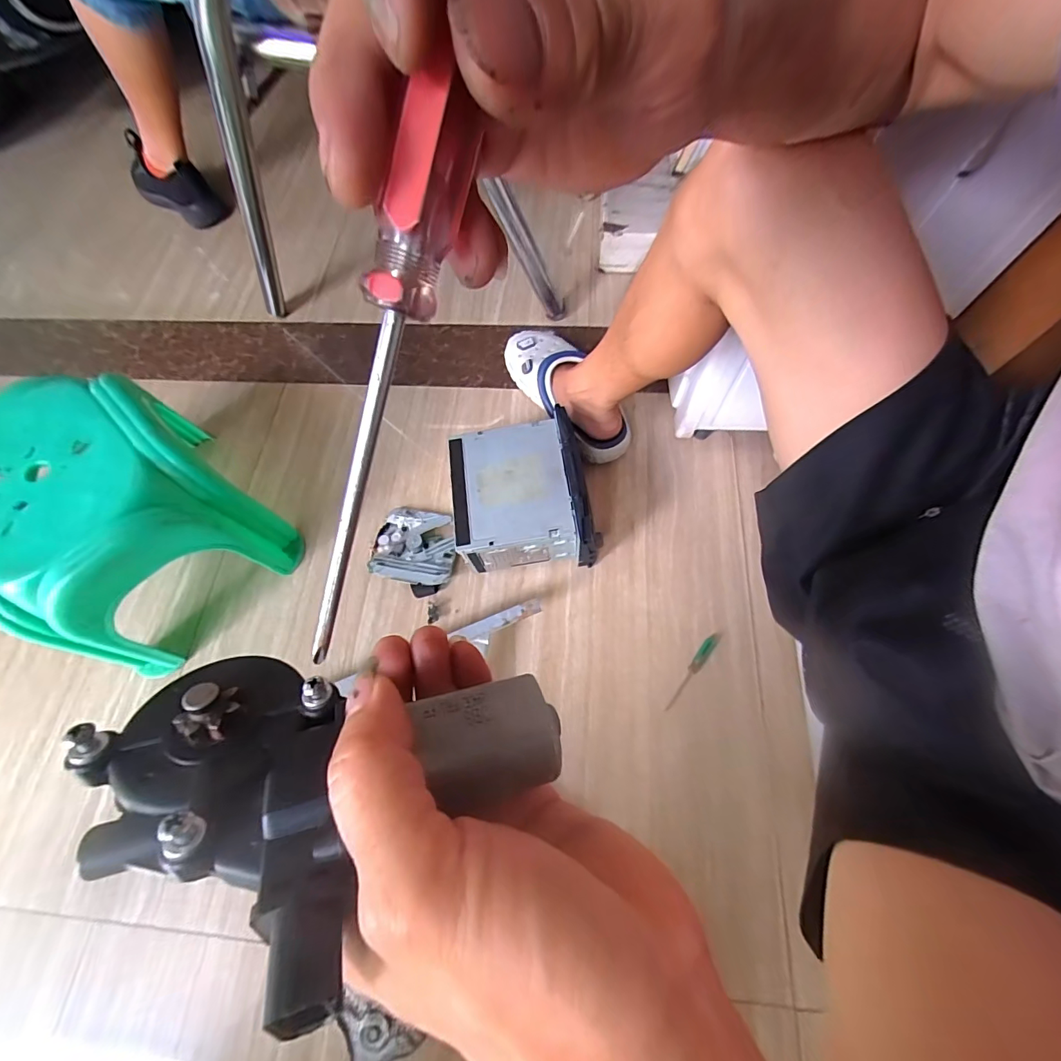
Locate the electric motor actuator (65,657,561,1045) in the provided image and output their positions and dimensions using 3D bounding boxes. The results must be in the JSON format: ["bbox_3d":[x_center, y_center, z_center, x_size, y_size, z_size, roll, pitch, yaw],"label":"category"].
[{"bbox_3d":[-0.065,0.087,0.144,0.143,0.048,0.089,3,37,3],"label":"electric motor actuator"}]

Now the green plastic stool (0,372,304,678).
[{"bbox_3d":[-0.532,-0.013,0.604,0.299,0.235,0.259,41,75,17],"label":"green plastic stool"}]

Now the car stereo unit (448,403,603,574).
[{"bbox_3d":[-0.013,-0.042,0.656,0.185,0.125,0.204,-9,67,-1],"label":"car stereo unit"}]

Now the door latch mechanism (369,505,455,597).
[{"bbox_3d":[-0.169,0.027,0.682,0.120,0.035,0.123,14,69,8],"label":"door latch mechanism"}]

